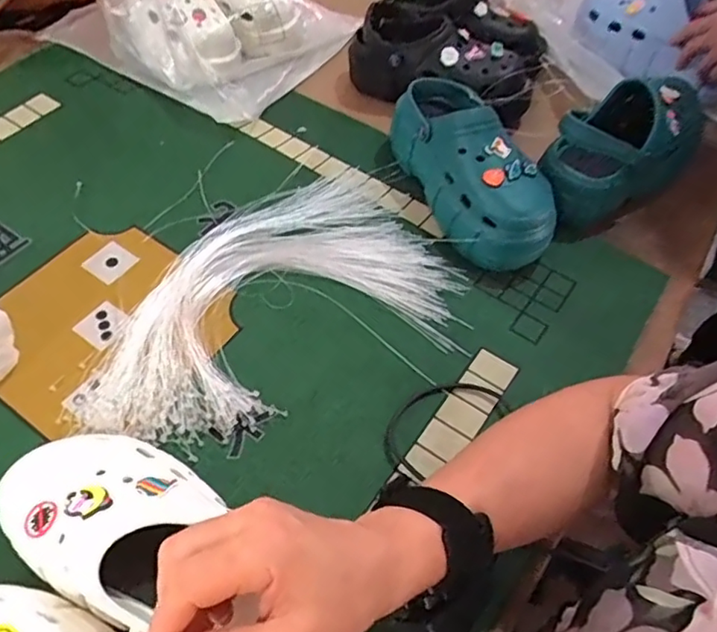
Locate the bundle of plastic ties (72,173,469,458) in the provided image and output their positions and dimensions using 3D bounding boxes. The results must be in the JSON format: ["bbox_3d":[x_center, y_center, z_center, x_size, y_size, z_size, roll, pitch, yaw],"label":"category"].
[{"bbox_3d":[-0.089,-0.020,0.576,0.372,0.018,0.214,-30,61,-24],"label":"bundle of plastic ties"}]

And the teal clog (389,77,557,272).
[{"bbox_3d":[0.124,-0.170,0.655,0.099,0.110,0.243,-20,57,-18],"label":"teal clog"}]

